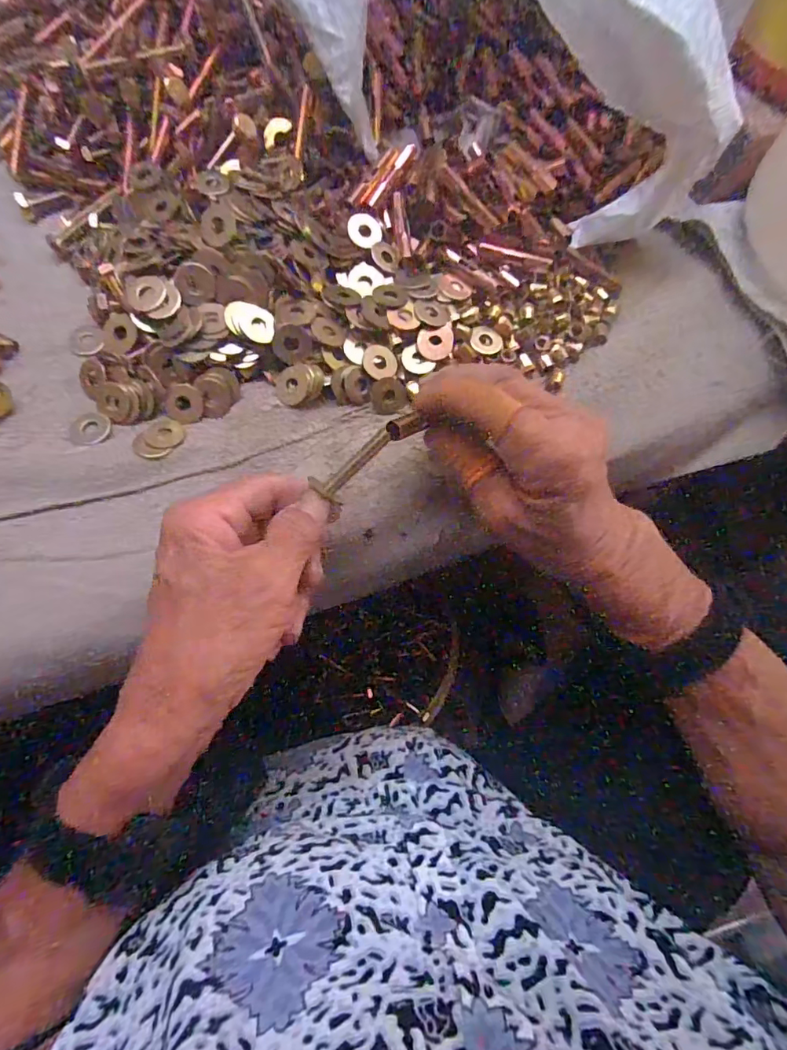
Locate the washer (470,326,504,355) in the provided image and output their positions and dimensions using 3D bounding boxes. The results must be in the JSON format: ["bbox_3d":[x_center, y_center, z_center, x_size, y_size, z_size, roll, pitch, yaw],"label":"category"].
[{"bbox_3d":[0.057,-0.113,0.304,0.021,0.004,0.020,11,70,-8],"label":"washer"}]

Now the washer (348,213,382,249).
[{"bbox_3d":[-0.017,-0.178,0.301,0.020,0.004,0.020,-1,95,-13],"label":"washer"}]

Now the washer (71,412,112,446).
[{"bbox_3d":[-0.166,-0.053,0.273,0.020,0.004,0.019,1,71,-2],"label":"washer"}]

